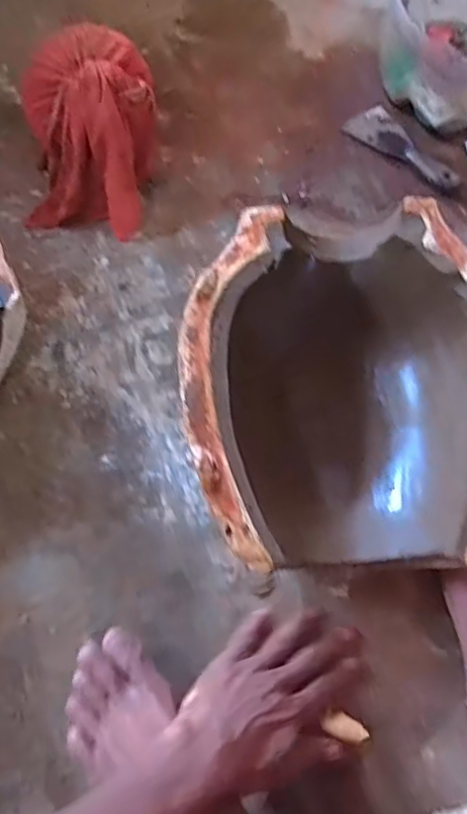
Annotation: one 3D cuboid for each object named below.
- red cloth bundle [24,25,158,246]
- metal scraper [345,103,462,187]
[{"bbox_3d":[-0.181,-0.350,0.699,0.167,0.118,0.244,-1,68,-3],"label":"red cloth bundle"},{"bbox_3d":[0.233,-0.355,0.772,0.067,0.022,0.178,-33,73,-14],"label":"metal scraper"}]

